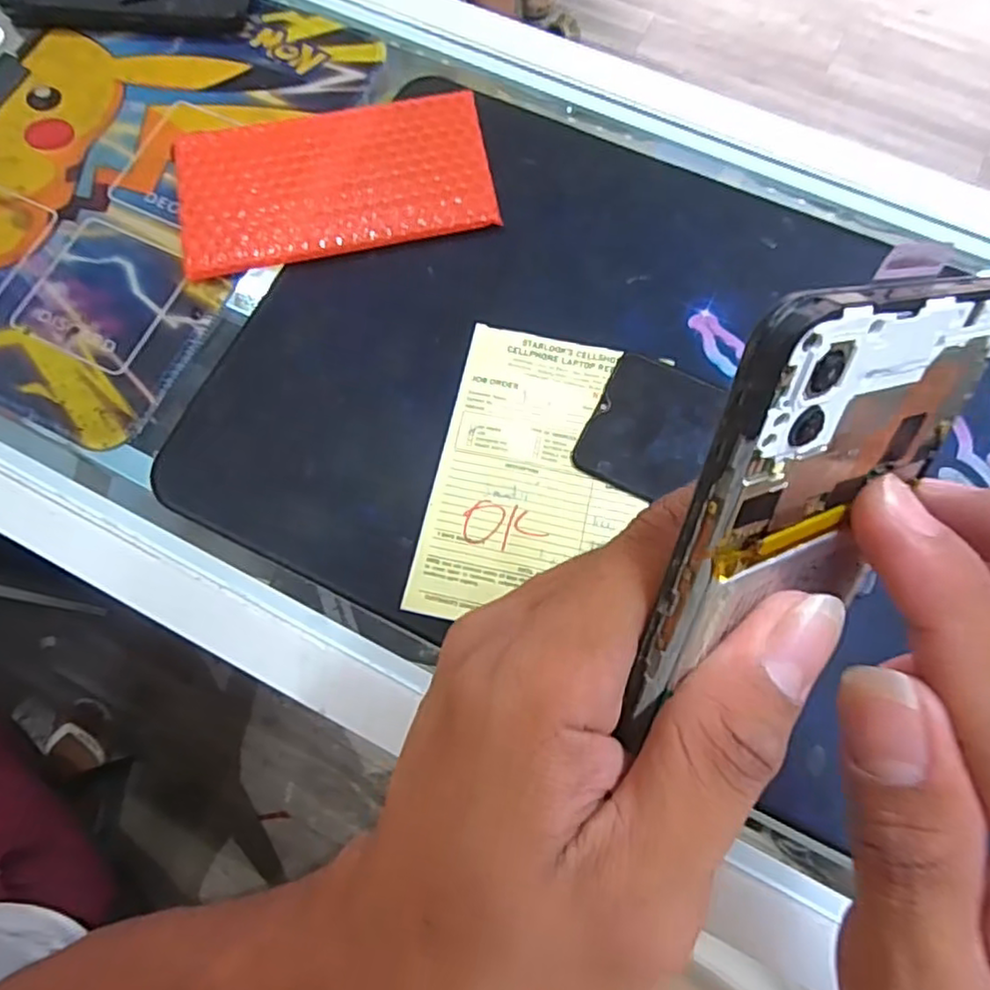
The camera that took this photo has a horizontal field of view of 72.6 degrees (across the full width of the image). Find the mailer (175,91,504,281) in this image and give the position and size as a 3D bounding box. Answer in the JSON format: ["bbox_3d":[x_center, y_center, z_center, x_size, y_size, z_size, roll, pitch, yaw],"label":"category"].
[{"bbox_3d":[-0.090,-0.176,0.378,0.170,0.014,0.094,-11,73,-1],"label":"mailer"}]

